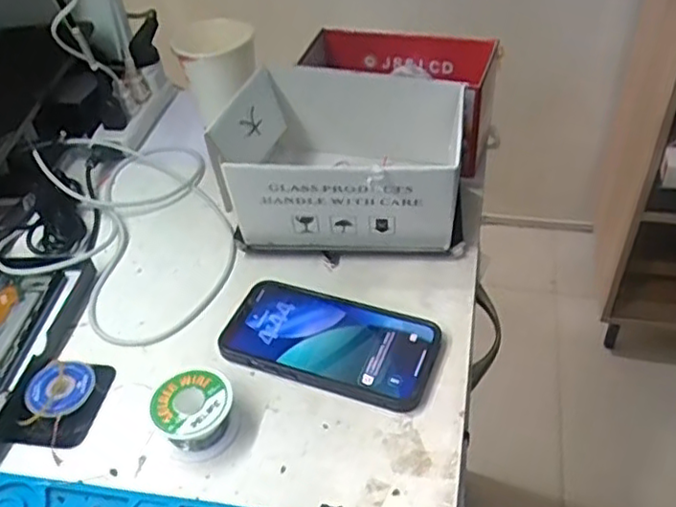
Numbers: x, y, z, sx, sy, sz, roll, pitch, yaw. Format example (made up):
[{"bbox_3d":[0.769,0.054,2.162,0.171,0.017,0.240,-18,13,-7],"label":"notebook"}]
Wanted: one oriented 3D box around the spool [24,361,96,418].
[{"bbox_3d":[-0.190,0.091,0.452,0.043,0.008,0.043,9,44,14],"label":"spool"}]

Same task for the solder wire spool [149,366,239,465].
[{"bbox_3d":[-0.092,0.101,0.423,0.055,0.028,0.050,-2,42,2],"label":"solder wire spool"}]

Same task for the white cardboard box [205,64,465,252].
[{"bbox_3d":[0.004,-0.079,0.547,0.185,0.101,0.135,4,43,9],"label":"white cardboard box"}]

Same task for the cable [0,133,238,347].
[{"bbox_3d":[-0.191,-0.029,0.582,0.201,0.036,0.279,-6,42,-3],"label":"cable"}]

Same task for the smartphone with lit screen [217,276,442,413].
[{"bbox_3d":[-0.007,0.061,0.470,0.151,0.013,0.078,12,45,17],"label":"smartphone with lit screen"}]

